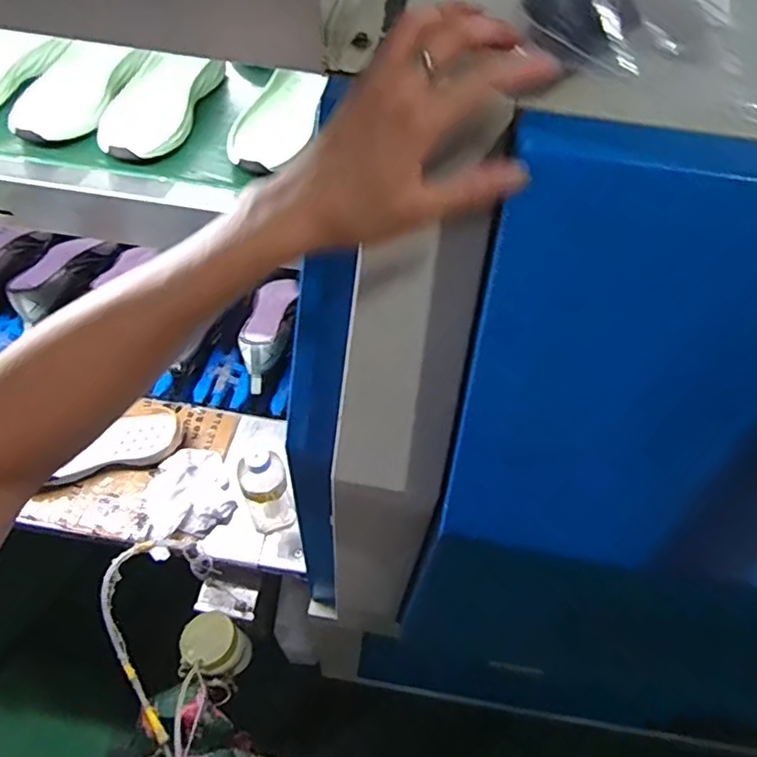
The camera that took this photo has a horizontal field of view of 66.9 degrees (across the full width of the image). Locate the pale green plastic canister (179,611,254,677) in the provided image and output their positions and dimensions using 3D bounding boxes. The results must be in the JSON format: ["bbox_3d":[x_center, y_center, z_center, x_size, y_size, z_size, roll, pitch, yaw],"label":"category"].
[{"bbox_3d":[-0.230,0.381,0.813,0.084,0.095,0.072,32,59,17],"label":"pale green plastic canister"}]

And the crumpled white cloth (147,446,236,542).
[{"bbox_3d":[-0.282,0.169,0.856,0.121,0.037,0.134,-8,56,-9],"label":"crumpled white cloth"}]

